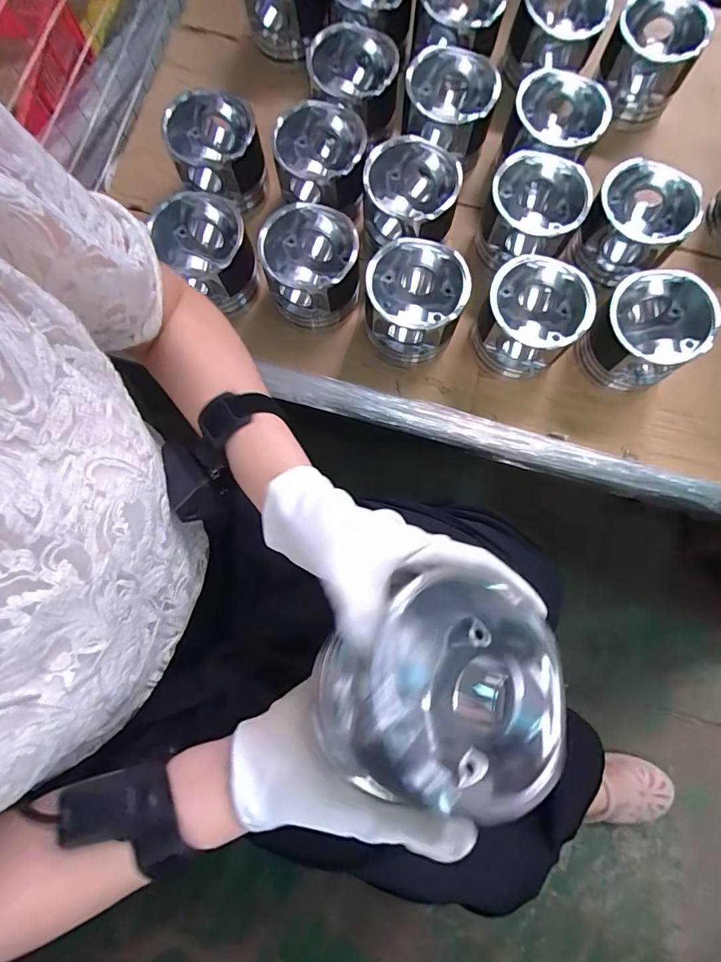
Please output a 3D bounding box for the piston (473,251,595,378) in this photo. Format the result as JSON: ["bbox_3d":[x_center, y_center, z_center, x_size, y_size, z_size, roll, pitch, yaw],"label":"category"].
[{"bbox_3d":[0.201,-0.189,0.555,0.112,0.100,0.110,39,81,9],"label":"piston"}]

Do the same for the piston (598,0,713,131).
[{"bbox_3d":[0.385,-0.566,0.627,0.109,0.098,0.106,23,80,6],"label":"piston"}]

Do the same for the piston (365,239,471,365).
[{"bbox_3d":[0.063,-0.210,0.548,0.103,0.113,0.108,0,78,1],"label":"piston"}]

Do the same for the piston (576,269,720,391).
[{"bbox_3d":[0.328,-0.170,0.546,0.110,0.105,0.110,41,82,9],"label":"piston"}]

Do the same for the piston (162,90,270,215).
[{"bbox_3d":[-0.185,-0.420,0.602,0.110,0.092,0.101,0,78,1],"label":"piston"}]

